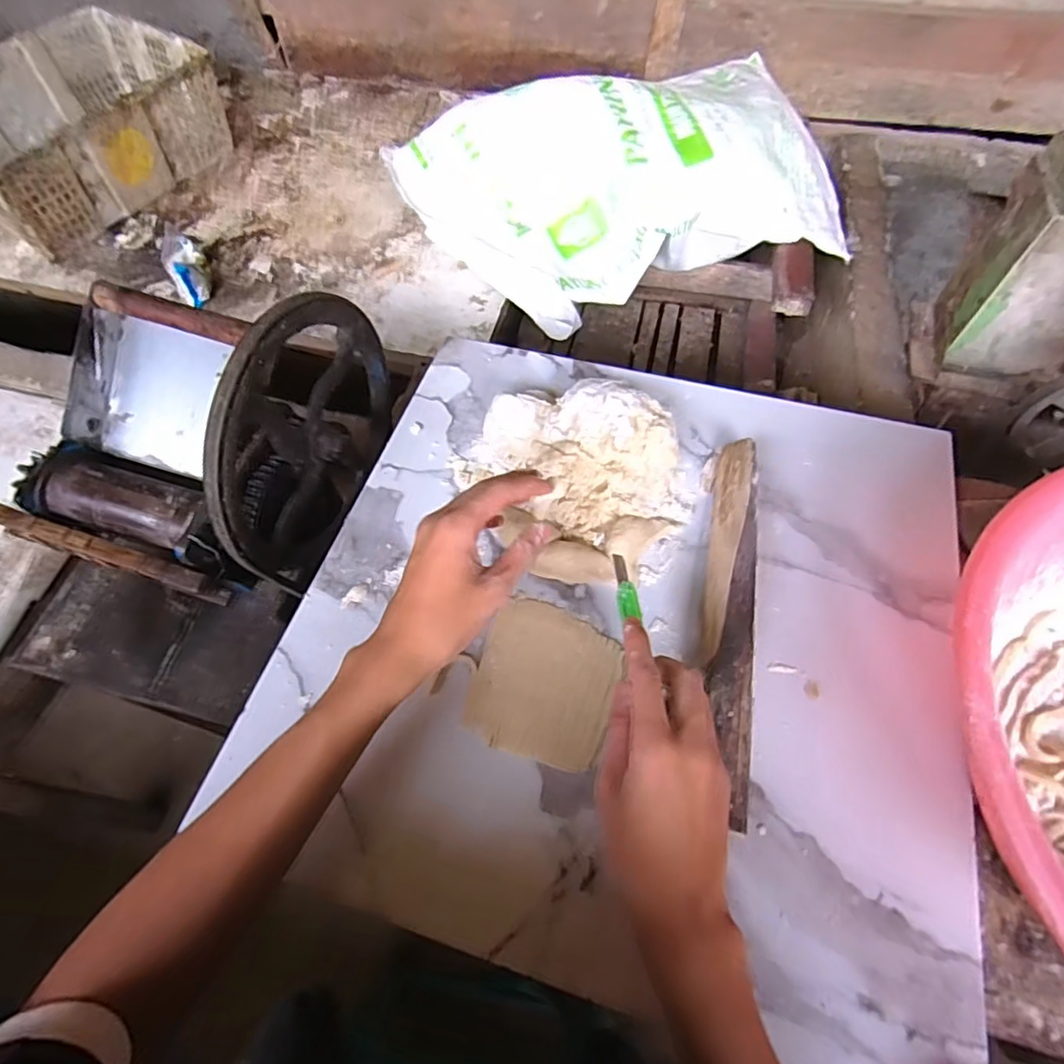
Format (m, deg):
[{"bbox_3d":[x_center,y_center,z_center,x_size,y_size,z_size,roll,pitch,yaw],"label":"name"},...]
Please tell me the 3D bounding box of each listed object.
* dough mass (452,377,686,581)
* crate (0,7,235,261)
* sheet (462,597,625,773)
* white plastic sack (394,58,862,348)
[{"bbox_3d":[0.031,-0.047,0.485,0.189,0.054,0.168,2,61,4],"label":"dough mass"},{"bbox_3d":[-0.825,-0.723,1.053,0.343,0.166,0.468,29,66,17],"label":"crate"},{"bbox_3d":[0.010,0.106,0.424,0.097,0.004,0.108,15,63,11],"label":"sheet"},{"bbox_3d":[0.147,-0.555,0.915,0.640,0.177,0.357,-19,62,-8],"label":"white plastic sack"}]

